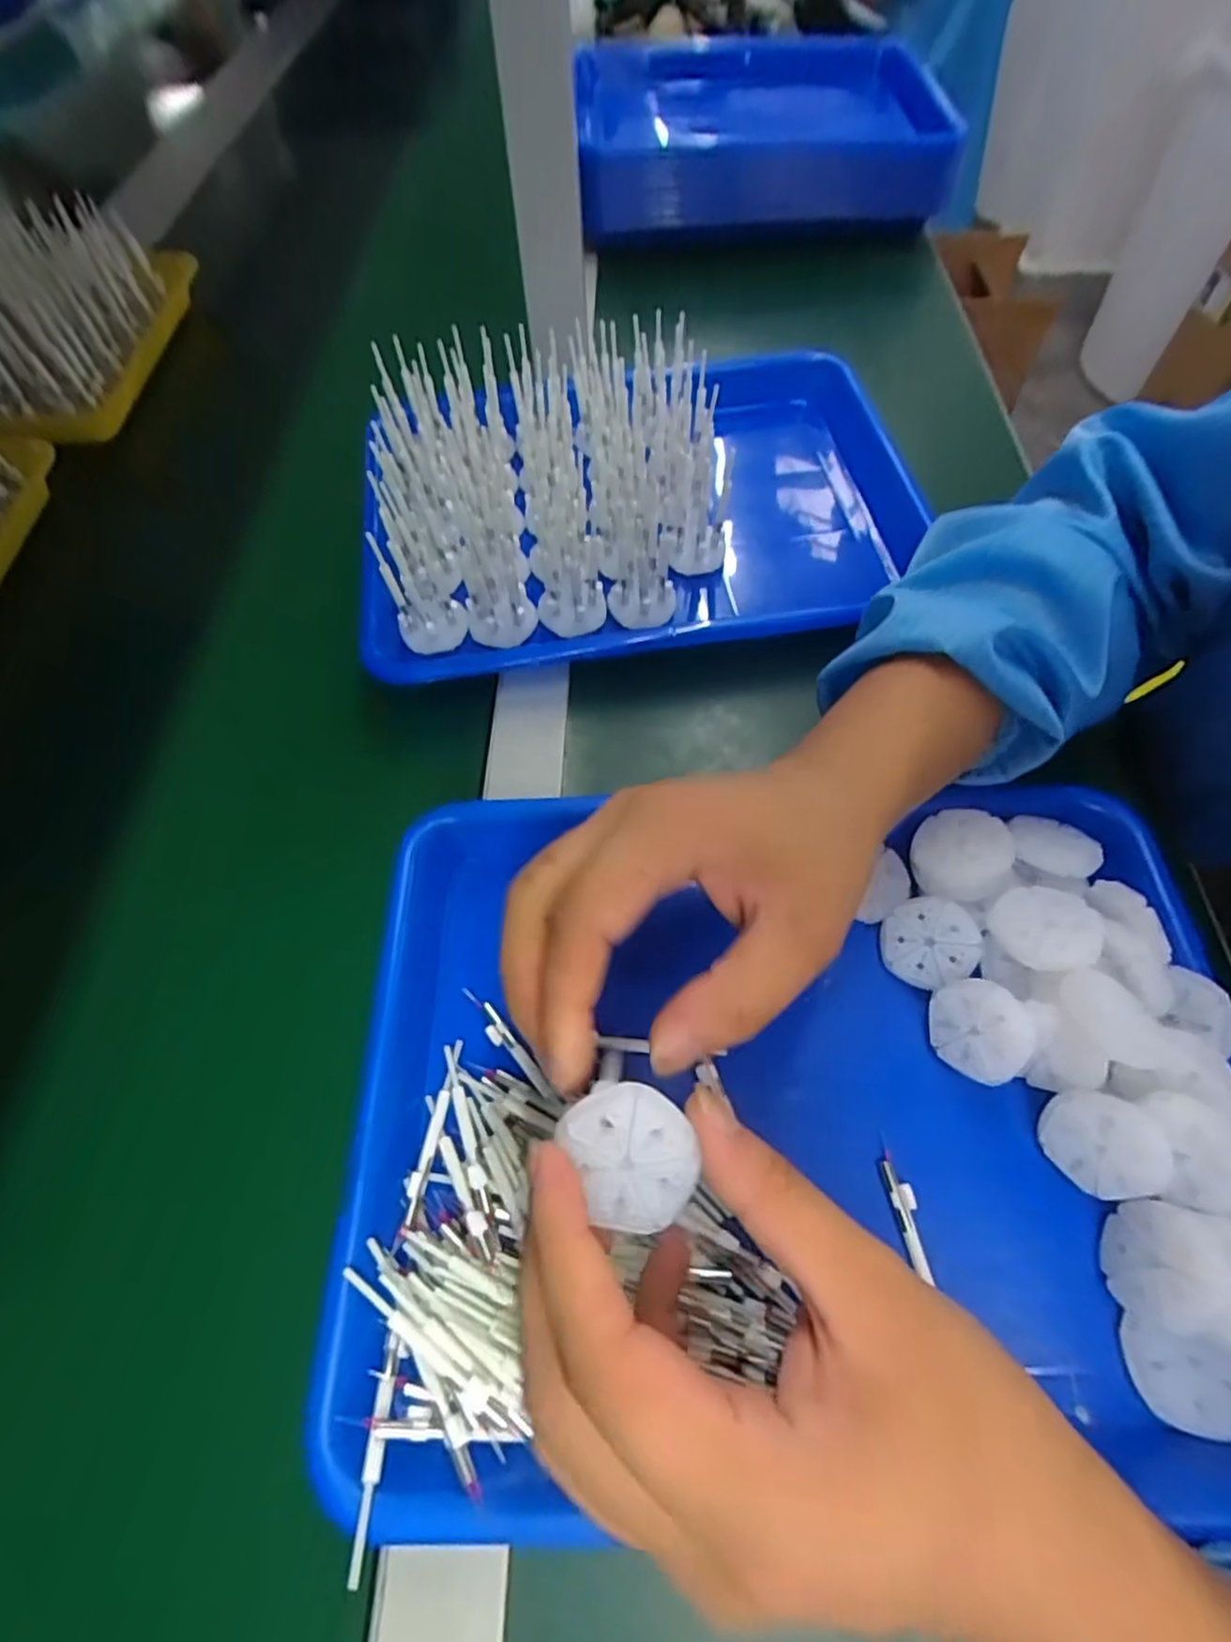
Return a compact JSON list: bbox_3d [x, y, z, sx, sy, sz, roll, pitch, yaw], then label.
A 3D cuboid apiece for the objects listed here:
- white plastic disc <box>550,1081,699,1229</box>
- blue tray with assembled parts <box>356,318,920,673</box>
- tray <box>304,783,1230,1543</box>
[{"bbox_3d":[0.005,0.089,0.184,0.031,0.004,0.036,-28,82,-3],"label":"white plastic disc"},{"bbox_3d":[0.020,-0.203,0.422,0.342,0.078,0.232,-10,61,-3],"label":"blue tray with assembled parts"},{"bbox_3d":[0.063,0.097,0.268,0.327,0.050,0.250,-1,61,2],"label":"tray"}]

